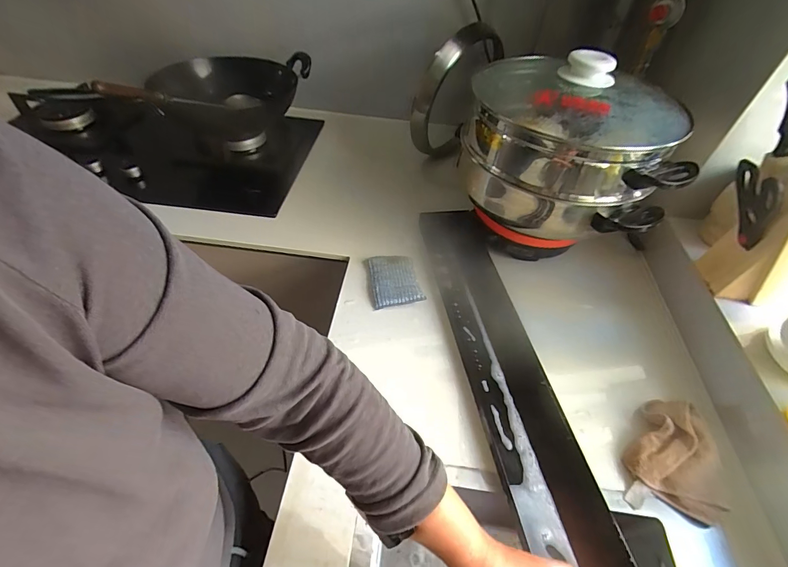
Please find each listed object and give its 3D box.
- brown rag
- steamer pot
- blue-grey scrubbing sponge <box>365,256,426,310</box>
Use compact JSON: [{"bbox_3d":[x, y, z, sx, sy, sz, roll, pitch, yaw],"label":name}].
[{"bbox_3d":[0.369,0.224,0.501,0.109,0.045,0.150,11,49,6],"label":"brown rag"},{"bbox_3d":[0.290,-0.224,0.693,0.307,0.339,0.314,2,49,-2],"label":"steamer pot"},{"bbox_3d":[0.000,-0.007,0.684,0.084,0.021,0.116,-5,49,-8],"label":"blue-grey scrubbing sponge"}]

